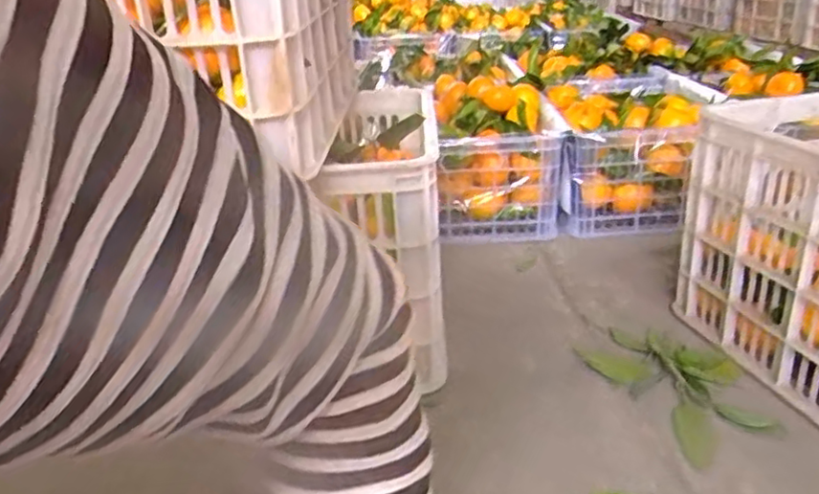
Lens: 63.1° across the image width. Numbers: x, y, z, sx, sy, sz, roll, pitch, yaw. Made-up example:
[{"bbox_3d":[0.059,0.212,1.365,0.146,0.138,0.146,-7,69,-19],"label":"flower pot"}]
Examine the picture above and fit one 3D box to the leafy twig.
[{"bbox_3d":[0.279,0.139,0.711,0.112,0.025,0.214,-13,27,-17],"label":"leafy twig"}]

